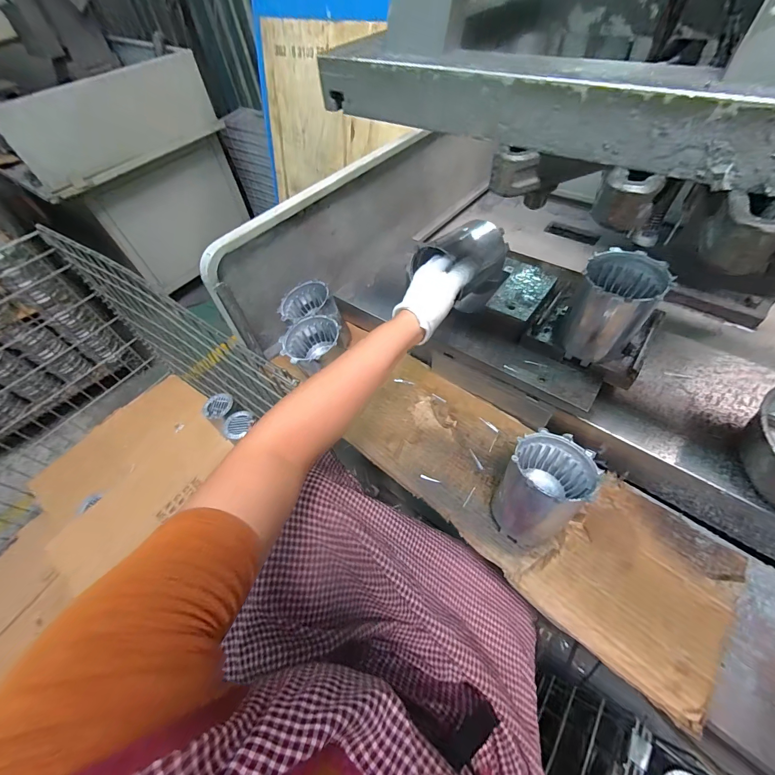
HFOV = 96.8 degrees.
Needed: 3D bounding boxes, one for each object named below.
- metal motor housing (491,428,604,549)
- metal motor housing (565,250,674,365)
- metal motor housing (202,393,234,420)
[{"bbox_3d":[0.194,0.129,0.435,0.092,0.118,0.107,23,60,21],"label":"metal motor housing"},{"bbox_3d":[0.292,-0.103,0.454,0.080,0.120,0.086,-40,60,-21],"label":"metal motor housing"},{"bbox_3d":[-0.490,0.051,0.995,0.067,0.025,0.088,36,60,28],"label":"metal motor housing"}]

